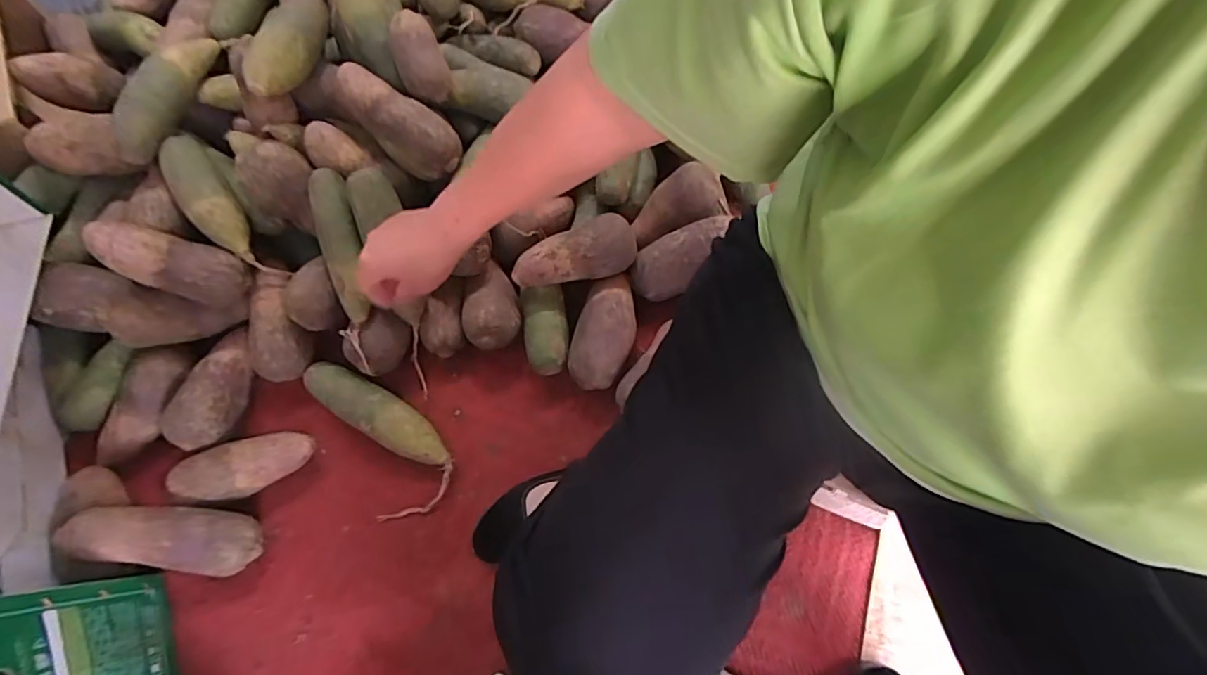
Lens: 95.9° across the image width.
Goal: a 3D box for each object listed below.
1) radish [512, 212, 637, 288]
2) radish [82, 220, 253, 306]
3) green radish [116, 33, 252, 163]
[{"bbox_3d":[-0.042,-0.111,0.719,0.160,0.061,0.083,-15,71,-8],"label":"radish"},{"bbox_3d":[-0.510,-0.086,0.644,0.156,0.060,0.060,23,64,-38],"label":"radish"},{"bbox_3d":[-0.539,-0.321,0.683,0.062,0.062,0.216,4,70,-1],"label":"green radish"}]

